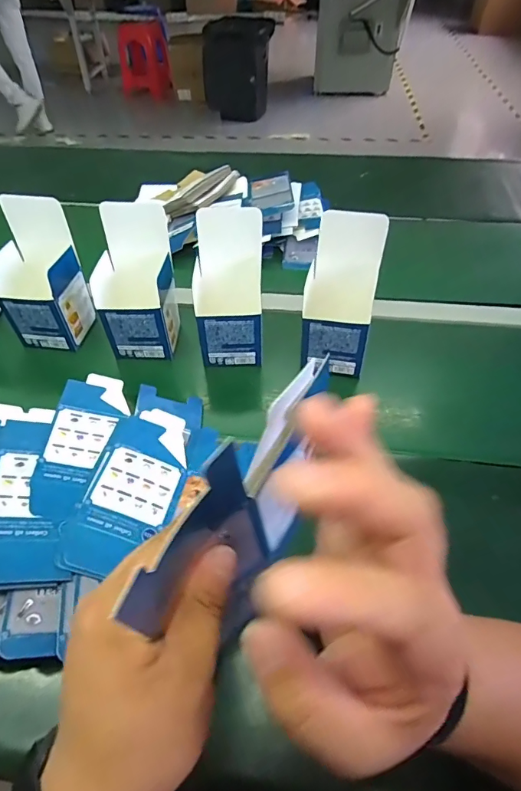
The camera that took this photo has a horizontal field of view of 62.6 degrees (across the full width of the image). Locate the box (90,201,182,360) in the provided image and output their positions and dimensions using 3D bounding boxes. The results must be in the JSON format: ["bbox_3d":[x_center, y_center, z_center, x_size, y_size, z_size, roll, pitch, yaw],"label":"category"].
[{"bbox_3d":[-0.162,-0.142,0.562,0.102,0.169,0.094,-1,51,1],"label":"box"}]

